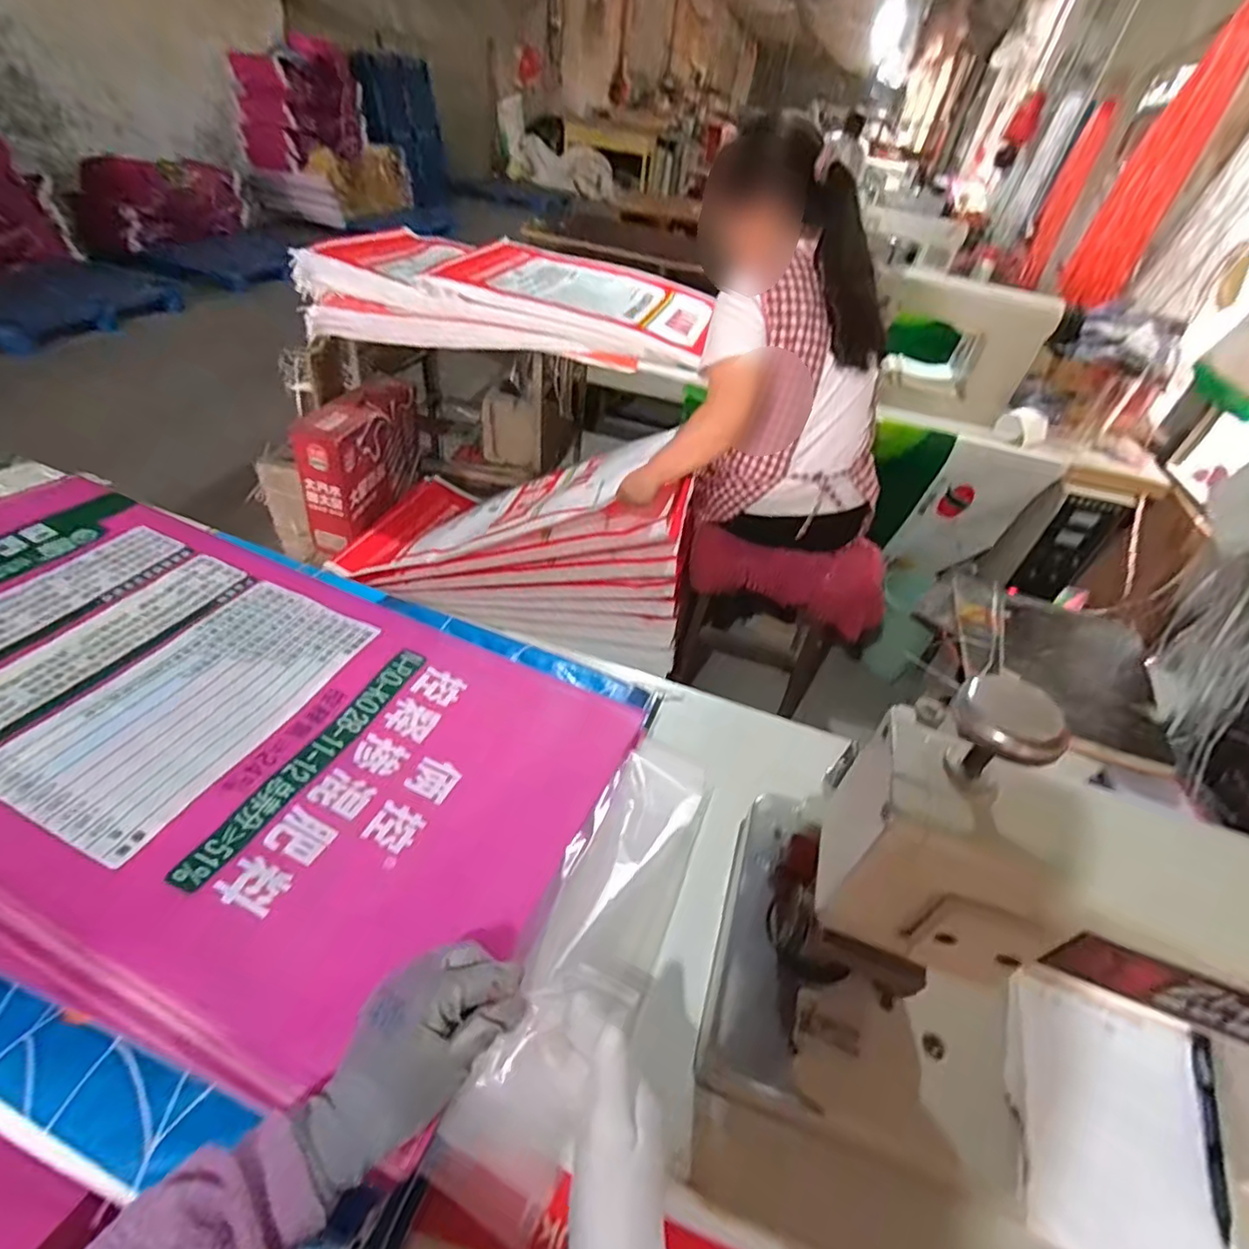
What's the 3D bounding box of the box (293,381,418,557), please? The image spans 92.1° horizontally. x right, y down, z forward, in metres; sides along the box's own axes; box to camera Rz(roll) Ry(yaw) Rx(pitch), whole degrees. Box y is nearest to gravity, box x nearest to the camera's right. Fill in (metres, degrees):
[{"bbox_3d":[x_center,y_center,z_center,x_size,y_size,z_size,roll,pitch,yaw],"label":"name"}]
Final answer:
[{"bbox_3d":[-0.707,-0.445,1.625,0.122,0.312,0.420,16,43,7],"label":"box"}]

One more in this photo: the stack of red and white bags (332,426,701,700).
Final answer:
[{"bbox_3d":[-0.257,-0.247,1.572,0.851,0.396,0.445,13,42,4],"label":"stack of red and white bags"}]

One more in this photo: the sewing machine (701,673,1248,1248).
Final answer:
[{"bbox_3d":[0.357,0.244,0.357,0.542,0.286,0.195,18,43,10],"label":"sewing machine"}]

